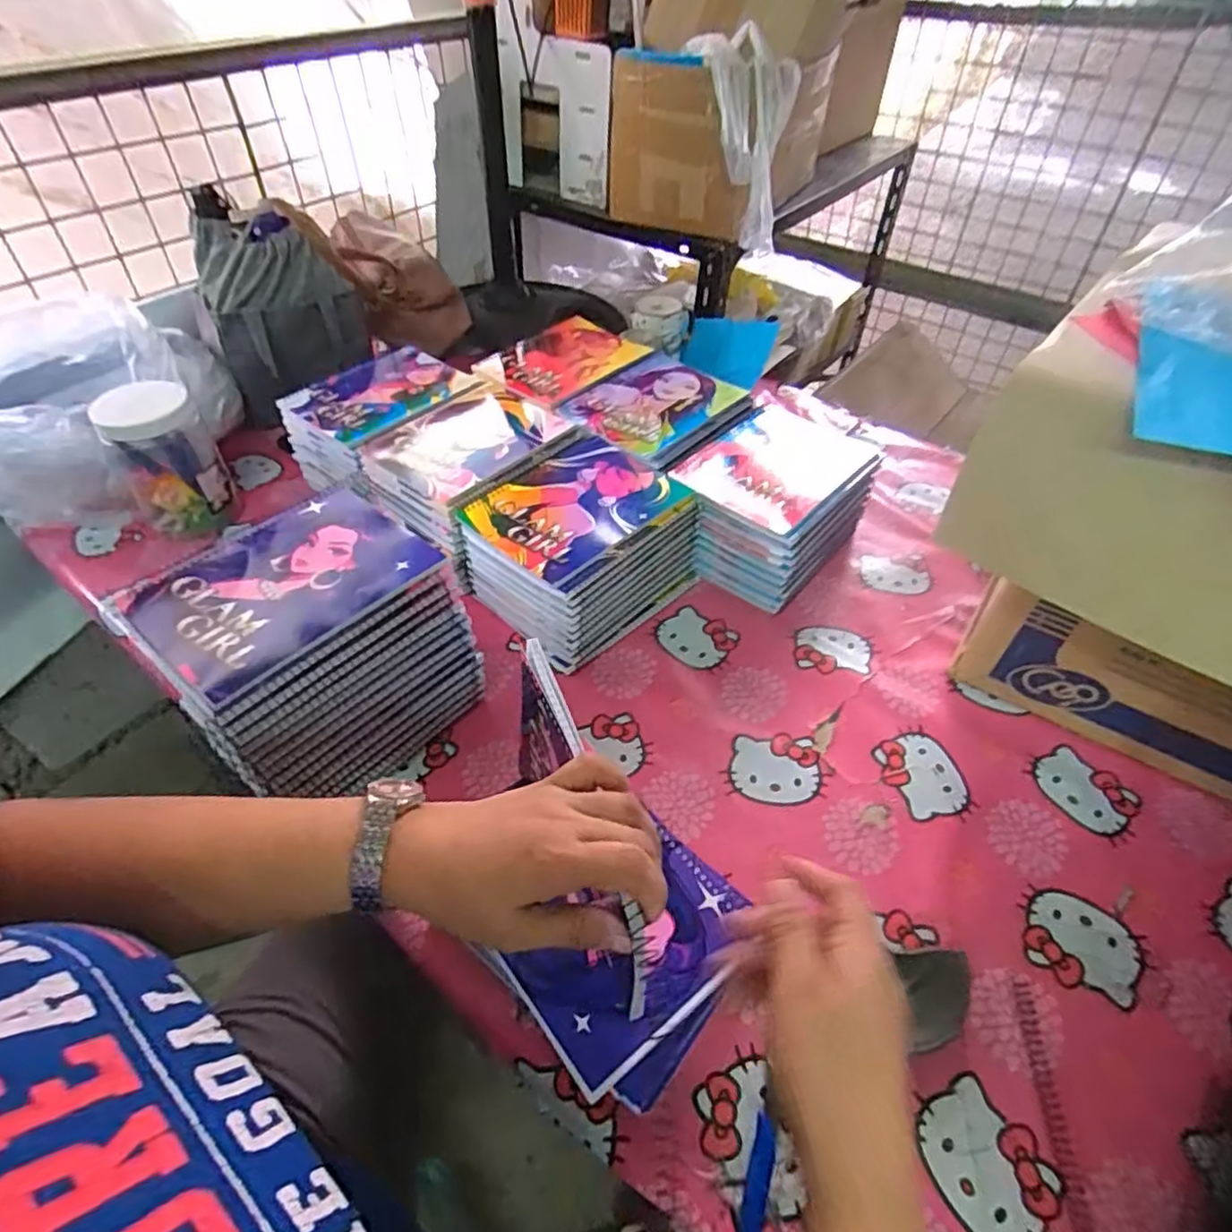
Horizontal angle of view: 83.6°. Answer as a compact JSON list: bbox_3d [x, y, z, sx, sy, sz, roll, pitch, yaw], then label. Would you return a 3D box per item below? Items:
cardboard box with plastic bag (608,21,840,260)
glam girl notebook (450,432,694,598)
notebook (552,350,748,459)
[{"bbox_3d":[0.160,-0.773,1.095,0.290,0.225,0.341,19,49,16],"label":"cardboard box with plastic bag"},{"bbox_3d":[-0.044,-0.116,0.700,0.172,0.012,0.195,33,54,27],"label":"glam girl notebook"},{"bbox_3d":[0.045,-0.262,0.842,0.161,0.015,0.194,34,55,28],"label":"notebook"}]

